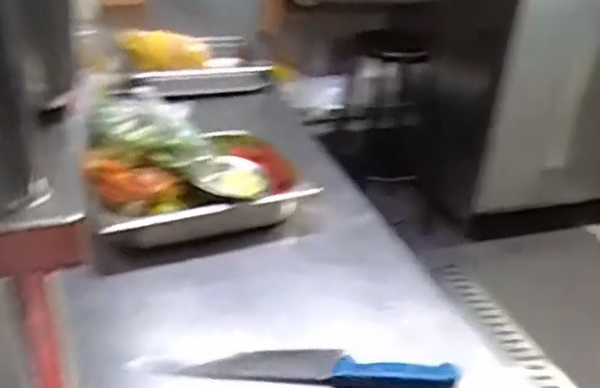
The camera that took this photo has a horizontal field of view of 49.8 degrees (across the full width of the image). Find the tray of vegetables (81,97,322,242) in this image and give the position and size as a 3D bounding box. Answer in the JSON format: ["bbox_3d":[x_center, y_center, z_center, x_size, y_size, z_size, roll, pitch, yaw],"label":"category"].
[{"bbox_3d":[-0.165,-0.049,0.981,0.317,0.147,0.263,-9,33,-22],"label":"tray of vegetables"}]

